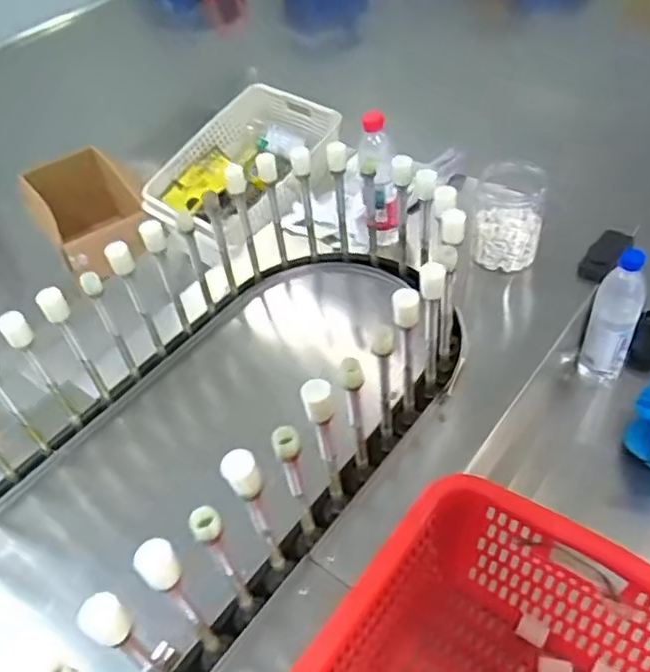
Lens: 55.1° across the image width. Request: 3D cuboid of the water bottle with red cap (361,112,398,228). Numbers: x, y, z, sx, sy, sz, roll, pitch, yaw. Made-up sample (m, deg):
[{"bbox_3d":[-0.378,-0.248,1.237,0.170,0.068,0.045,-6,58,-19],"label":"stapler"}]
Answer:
[{"bbox_3d":[0.087,-0.244,0.994,0.050,0.217,0.059,-17,44,-10],"label":"water bottle with red cap"}]

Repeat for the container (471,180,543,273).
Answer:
[{"bbox_3d":[0.290,-0.192,0.992,0.101,0.127,0.124,7,45,14],"label":"container"}]

